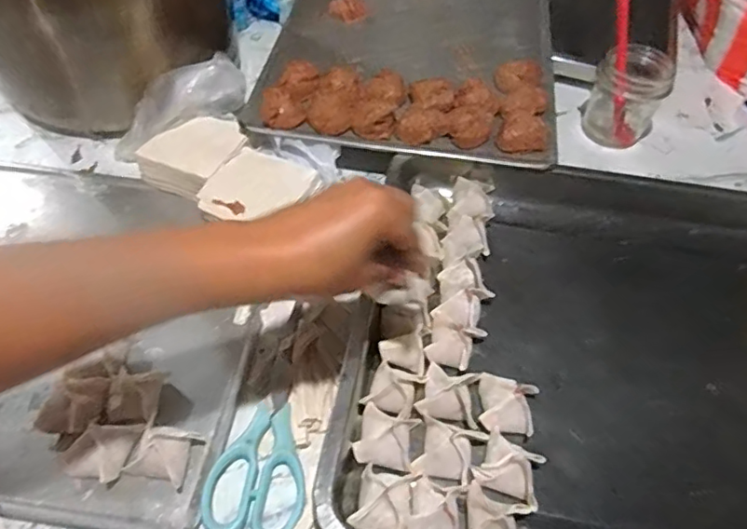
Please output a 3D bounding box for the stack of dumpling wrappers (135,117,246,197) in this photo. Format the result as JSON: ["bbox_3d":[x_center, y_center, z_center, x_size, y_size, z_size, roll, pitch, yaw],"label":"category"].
[{"bbox_3d":[-0.178,-0.113,0.580,0.082,0.024,0.101,34,58,20],"label":"stack of dumpling wrappers"}]

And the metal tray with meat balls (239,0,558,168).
[{"bbox_3d":[0.055,-0.298,0.711,0.330,0.040,0.462,9,53,3],"label":"metal tray with meat balls"}]

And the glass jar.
[{"bbox_3d":[0.290,-0.193,0.646,0.074,0.097,0.074,2,53,-2],"label":"glass jar"}]

